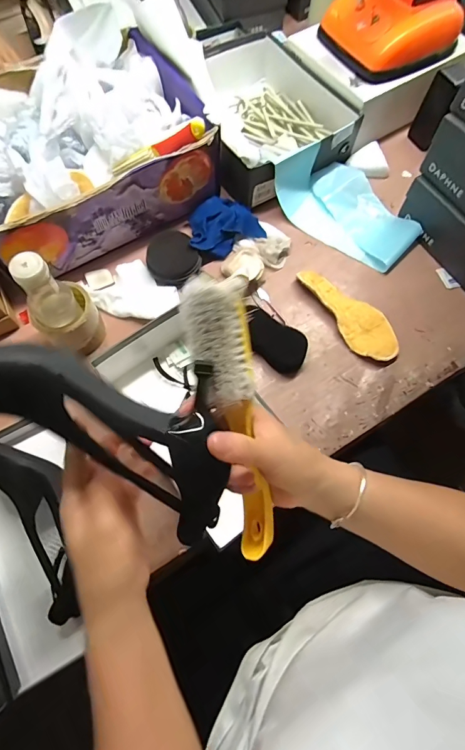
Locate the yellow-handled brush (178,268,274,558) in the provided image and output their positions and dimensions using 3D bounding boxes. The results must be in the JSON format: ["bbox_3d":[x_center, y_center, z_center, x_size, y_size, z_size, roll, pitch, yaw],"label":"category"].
[{"bbox_3d":[0.005,0.037,0.313,0.046,0.032,0.228,-14,103,-7],"label":"yellow-handled brush"}]

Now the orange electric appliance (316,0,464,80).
[{"bbox_3d":[0.285,-0.662,0.635,0.183,0.196,0.186,-32,74,-12],"label":"orange electric appliance"}]

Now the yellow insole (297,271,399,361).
[{"bbox_3d":[0.196,-0.108,0.638,0.071,0.015,0.202,-30,73,-12],"label":"yellow insole"}]

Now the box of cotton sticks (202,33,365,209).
[{"bbox_3d":[0.044,-0.514,0.737,0.266,0.098,0.345,-30,73,-12],"label":"box of cotton sticks"}]

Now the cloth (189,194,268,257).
[{"bbox_3d":[-0.020,-0.275,0.685,0.132,0.045,0.105,-25,72,-10],"label":"cloth"}]

